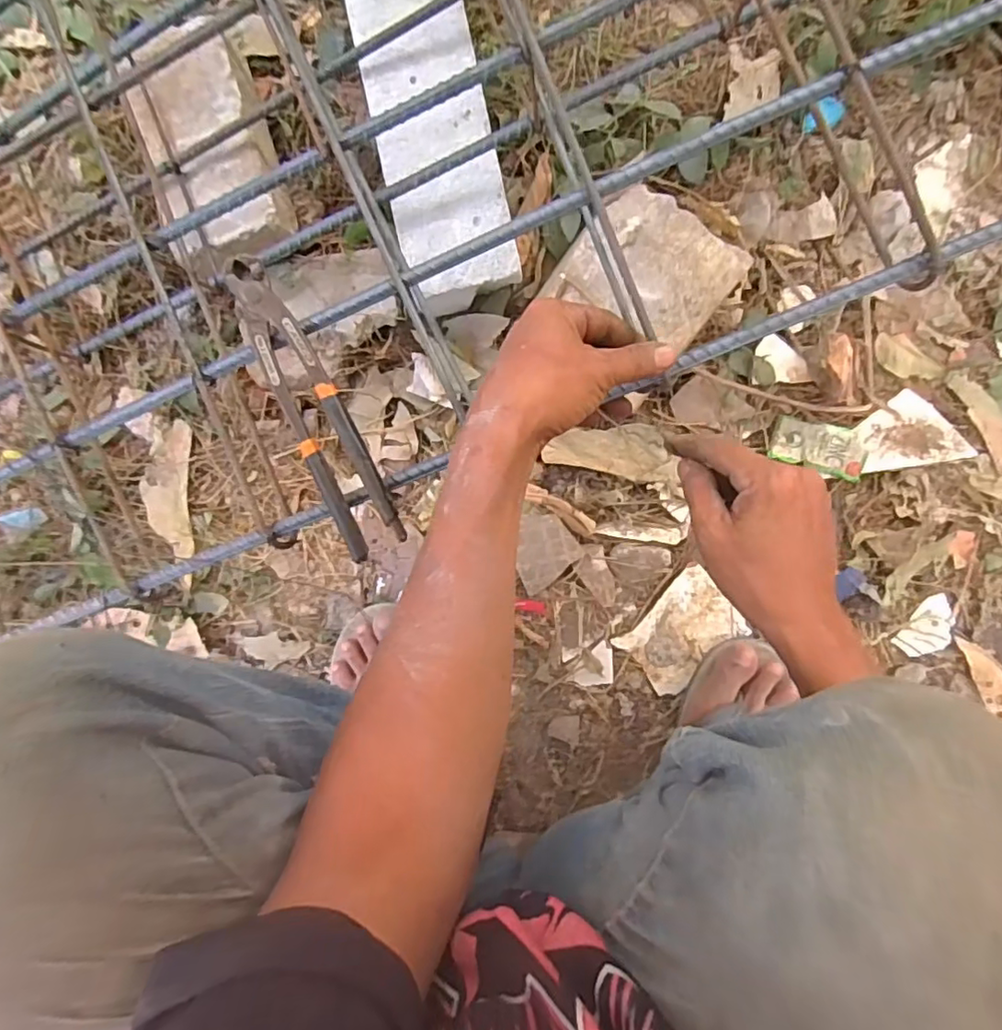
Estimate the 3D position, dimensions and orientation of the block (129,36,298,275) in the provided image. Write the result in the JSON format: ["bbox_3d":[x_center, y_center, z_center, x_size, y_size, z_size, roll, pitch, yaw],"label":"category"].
[{"bbox_3d":[-0.266,-0.328,0.543,0.111,0.051,0.209,-14,89,10],"label":"block"}]

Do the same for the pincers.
[{"bbox_3d":[-0.131,-0.075,0.408,0.041,0.020,0.215,-25,87,10],"label":"pincers"}]

